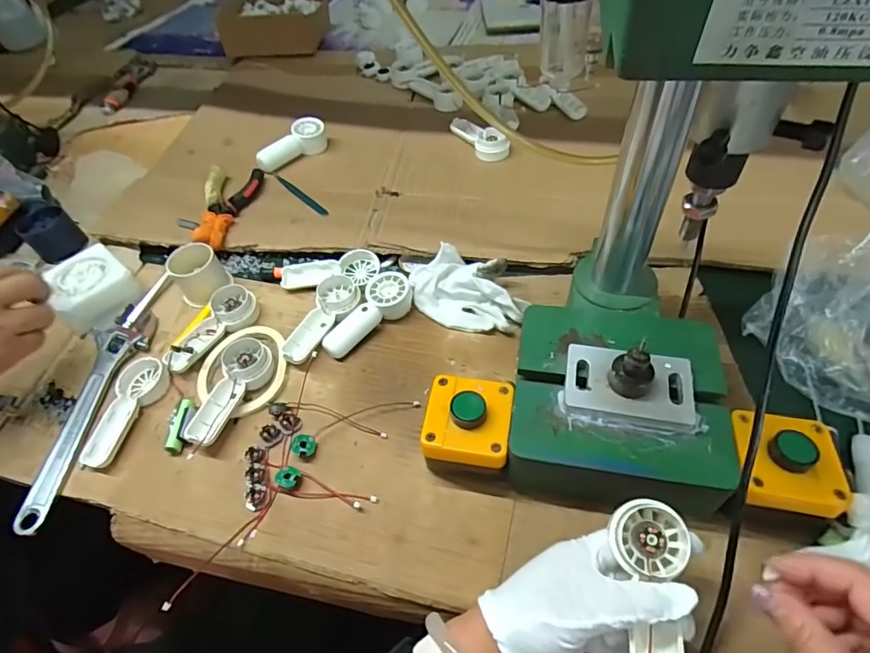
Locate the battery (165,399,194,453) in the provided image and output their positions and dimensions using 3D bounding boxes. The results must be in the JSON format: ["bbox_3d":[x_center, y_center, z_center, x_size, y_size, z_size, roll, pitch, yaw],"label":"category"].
[{"bbox_3d":[-0.237,0.090,0.472,0.014,0.012,0.052,0,52,6],"label":"battery"}]

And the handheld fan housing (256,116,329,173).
[{"bbox_3d":[-0.202,-0.255,0.725,0.040,0.041,0.119,24,55,23],"label":"handheld fan housing"}]

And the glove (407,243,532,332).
[{"bbox_3d":[0.034,-0.038,0.538,0.130,0.030,0.085,25,58,23],"label":"glove"}]

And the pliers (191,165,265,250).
[{"bbox_3d":[-0.269,-0.155,0.649,0.067,0.024,0.154,-1,52,5],"label":"pliers"}]

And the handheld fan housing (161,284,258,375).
[{"bbox_3d":[-0.232,0.004,0.528,0.045,0.029,0.106,21,57,21],"label":"handheld fan housing"}]

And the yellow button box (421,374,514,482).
[{"bbox_3d":[0.028,0.085,0.420,0.068,0.068,0.081,6,50,10],"label":"yellow button box"}]

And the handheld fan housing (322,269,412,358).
[{"bbox_3d":[-0.067,-0.010,0.527,0.045,0.028,0.111,24,58,22],"label":"handheld fan housing"}]

